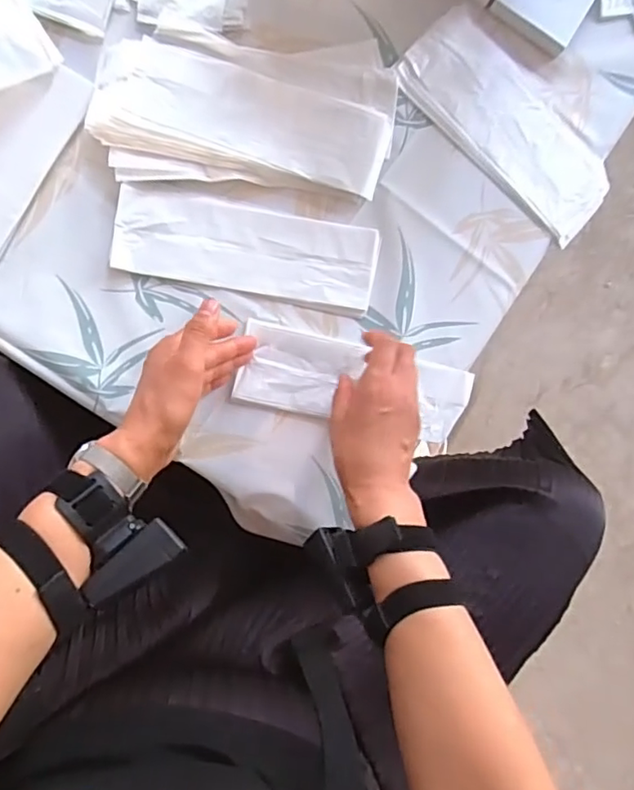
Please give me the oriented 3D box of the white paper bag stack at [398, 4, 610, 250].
[{"bbox_3d":[0.203,-0.279,0.588,0.248,0.012,0.106,42,86,-6],"label":"white paper bag stack"}]

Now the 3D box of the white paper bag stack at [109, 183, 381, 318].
[{"bbox_3d":[-0.067,-0.143,0.561,0.250,0.006,0.085,10,90,-7],"label":"white paper bag stack"}]

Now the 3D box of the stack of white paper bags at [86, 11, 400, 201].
[{"bbox_3d":[-0.063,-0.278,0.546,0.279,0.028,0.147,1,91,-7],"label":"stack of white paper bags"}]

